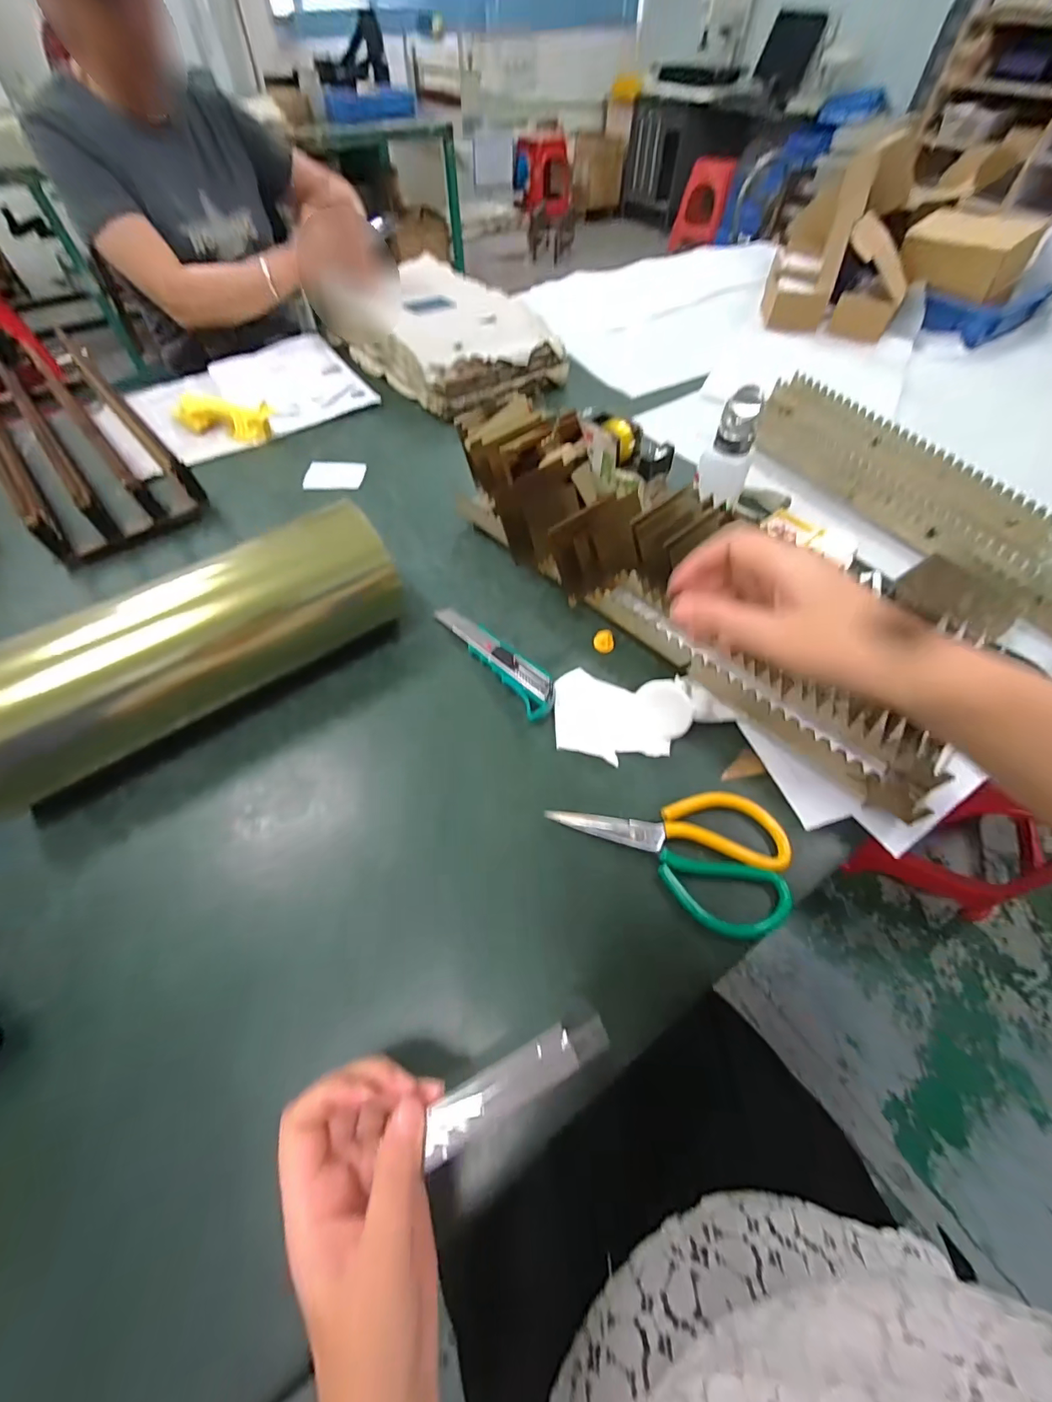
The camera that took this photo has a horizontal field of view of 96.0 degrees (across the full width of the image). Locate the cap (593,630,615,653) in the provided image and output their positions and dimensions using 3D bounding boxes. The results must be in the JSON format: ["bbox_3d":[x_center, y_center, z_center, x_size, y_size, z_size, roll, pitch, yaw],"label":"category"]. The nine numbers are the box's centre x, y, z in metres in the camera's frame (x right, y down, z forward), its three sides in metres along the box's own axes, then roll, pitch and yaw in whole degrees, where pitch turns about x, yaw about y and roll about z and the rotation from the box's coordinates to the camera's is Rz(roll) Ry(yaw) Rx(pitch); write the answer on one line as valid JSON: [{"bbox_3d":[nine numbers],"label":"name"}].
[{"bbox_3d":[0.084,-0.064,0.502,0.022,0.006,0.026,15,58,9],"label":"cap"}]

